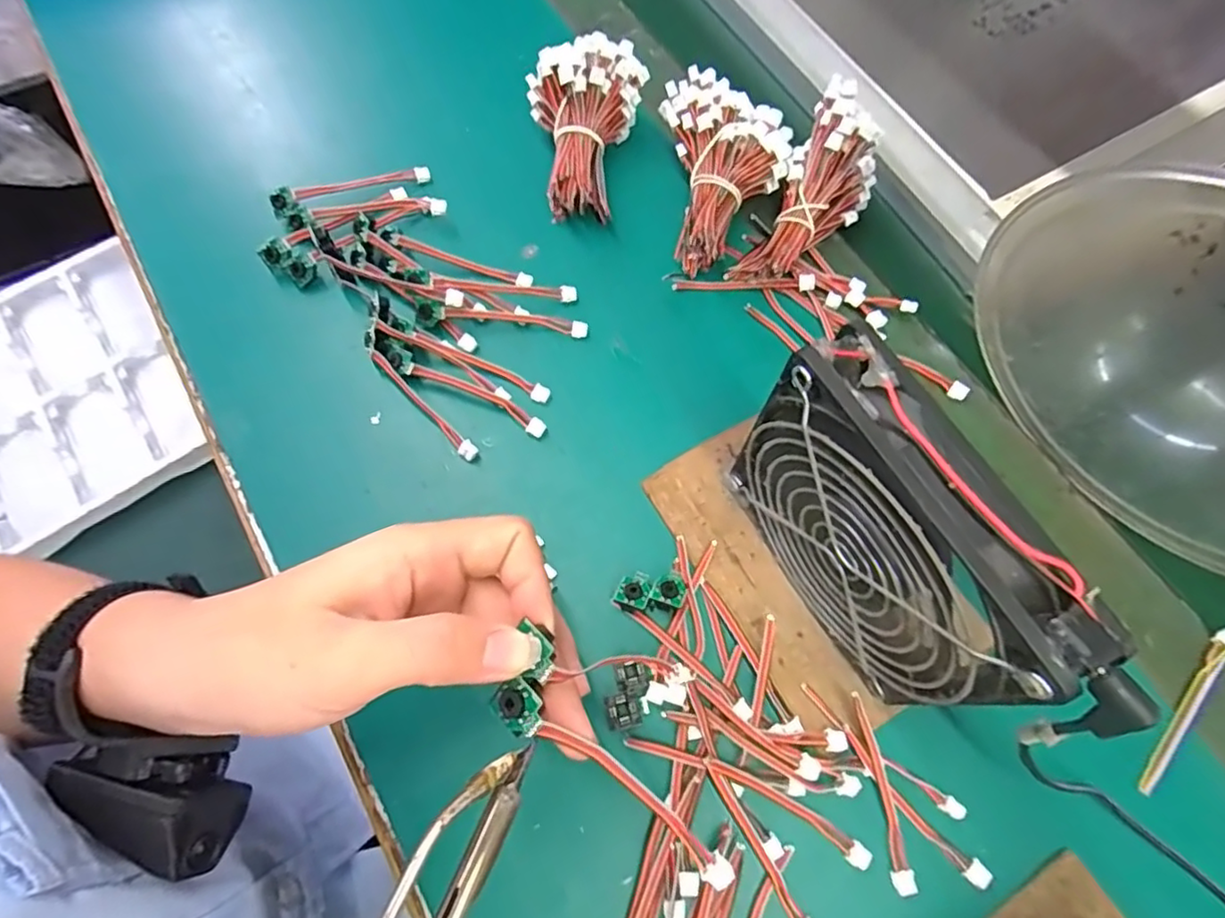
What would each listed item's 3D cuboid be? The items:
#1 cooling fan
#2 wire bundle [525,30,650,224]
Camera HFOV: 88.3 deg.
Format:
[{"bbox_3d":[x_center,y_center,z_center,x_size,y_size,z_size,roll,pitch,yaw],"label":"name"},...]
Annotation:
[{"bbox_3d":[0.096,0.034,0.230,0.030,0.127,0.124,-26,71,-10],"label":"cooling fan"},{"bbox_3d":[-0.010,-0.185,0.356,0.066,0.054,0.093,-9,69,-4],"label":"wire bundle"}]

